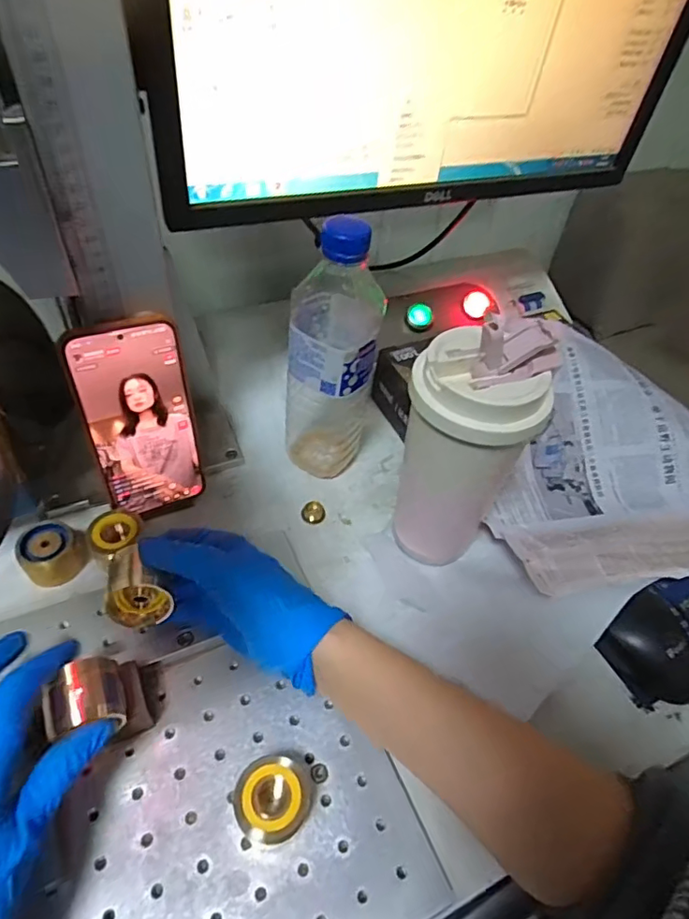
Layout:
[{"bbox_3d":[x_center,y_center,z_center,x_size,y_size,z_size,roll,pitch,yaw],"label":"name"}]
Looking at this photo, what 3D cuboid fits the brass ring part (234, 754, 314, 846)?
[{"bbox_3d":[-0.040,0.192,0.308,0.041,0.042,0.046,38,54,24],"label":"brass ring part"}]

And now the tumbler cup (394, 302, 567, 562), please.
[{"bbox_3d":[0.079,0.002,0.385,0.084,0.204,0.072,21,49,12],"label":"tumbler cup"}]

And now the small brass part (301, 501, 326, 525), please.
[{"bbox_3d":[-0.027,0.046,0.468,0.020,0.007,0.017,5,48,-2],"label":"small brass part"}]

